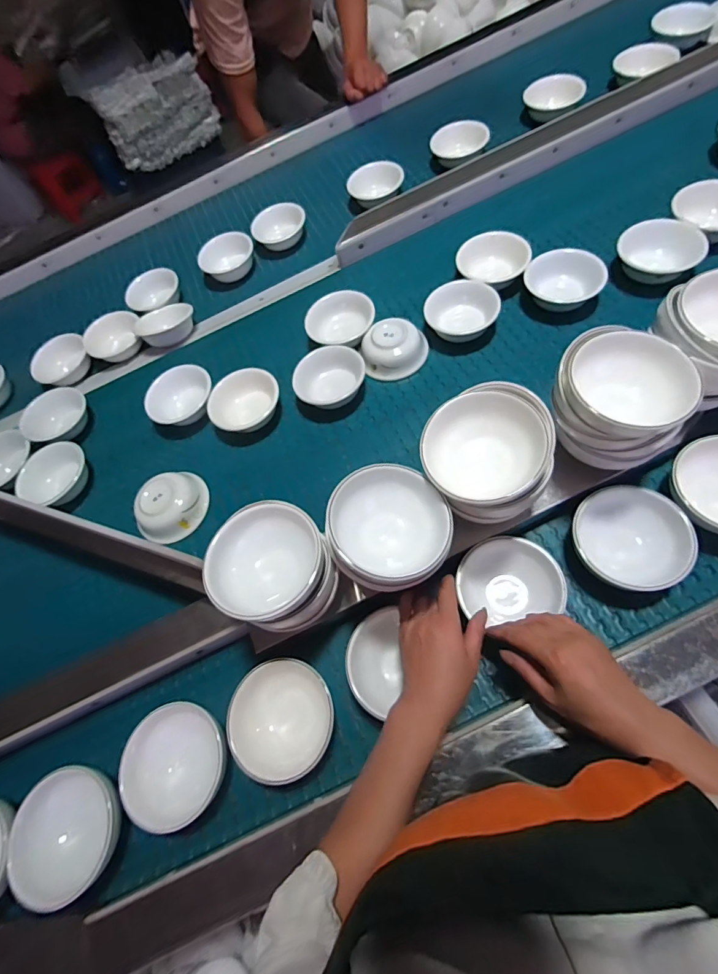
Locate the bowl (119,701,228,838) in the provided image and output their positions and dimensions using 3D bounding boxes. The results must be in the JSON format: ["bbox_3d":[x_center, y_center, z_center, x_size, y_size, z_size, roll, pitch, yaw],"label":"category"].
[{"bbox_3d":[-0.207,0.309,0.479,0.098,0.045,0.114,-24,63,-11],"label":"bowl"}]

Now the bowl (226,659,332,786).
[{"bbox_3d":[-0.084,0.256,0.479,0.109,0.067,0.114,-1,62,1],"label":"bowl"}]

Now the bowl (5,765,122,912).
[{"bbox_3d":[-0.312,0.368,0.461,0.119,0.045,0.115,-1,62,1],"label":"bowl"}]

